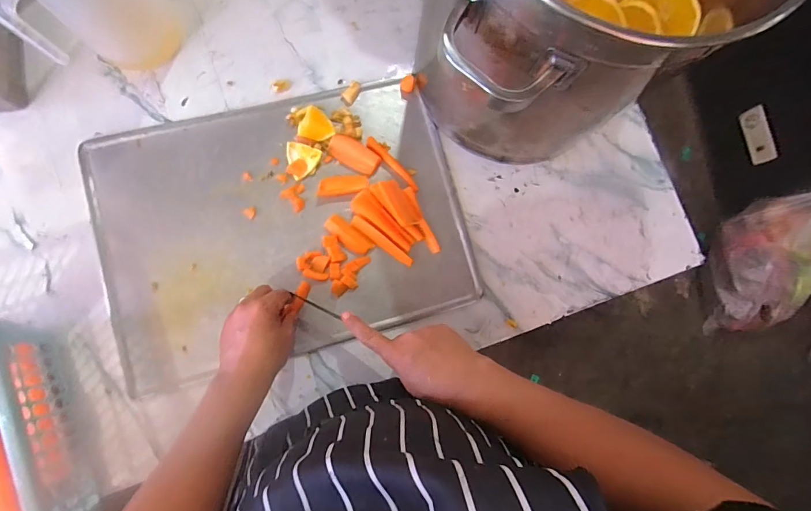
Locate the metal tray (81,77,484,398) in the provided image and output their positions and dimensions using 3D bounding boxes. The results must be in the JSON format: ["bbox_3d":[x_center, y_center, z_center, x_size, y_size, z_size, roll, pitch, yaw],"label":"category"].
[{"bbox_3d":[-0.152,-0.041,0.515,0.449,0.017,0.318,-13,85,-7],"label":"metal tray"}]

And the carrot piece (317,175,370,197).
[{"bbox_3d":[-0.082,-0.092,0.520,0.066,0.014,0.025,-7,84,-6],"label":"carrot piece"}]

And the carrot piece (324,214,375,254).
[{"bbox_3d":[-0.073,-0.025,0.512,0.065,0.009,0.025,40,81,0],"label":"carrot piece"}]

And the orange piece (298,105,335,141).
[{"bbox_3d":[-0.115,-0.171,0.523,0.043,0.009,0.042,26,82,-2],"label":"orange piece"}]

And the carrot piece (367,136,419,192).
[{"bbox_3d":[-0.018,-0.120,0.523,0.015,0.012,0.094,-43,89,-9],"label":"carrot piece"}]

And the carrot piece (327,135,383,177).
[{"bbox_3d":[-0.069,-0.134,0.531,0.070,0.017,0.033,29,81,-1],"label":"carrot piece"}]

